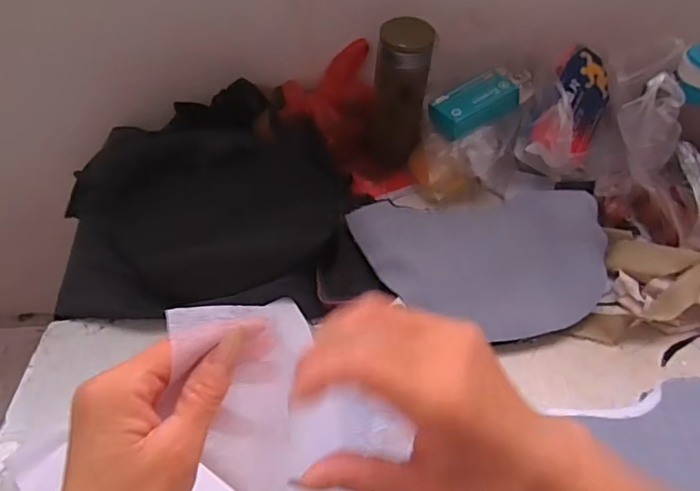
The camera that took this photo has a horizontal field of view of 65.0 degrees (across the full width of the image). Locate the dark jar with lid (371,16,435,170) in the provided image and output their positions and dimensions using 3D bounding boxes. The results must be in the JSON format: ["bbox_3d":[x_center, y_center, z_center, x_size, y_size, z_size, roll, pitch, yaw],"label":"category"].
[{"bbox_3d":[0.062,-0.189,0.693,0.077,0.192,0.070,-1,48,3],"label":"dark jar with lid"}]

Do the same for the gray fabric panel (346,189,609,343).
[{"bbox_3d":[0.153,0.013,0.605,0.260,0.028,0.195,-13,55,-4],"label":"gray fabric panel"}]

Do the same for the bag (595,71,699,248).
[{"bbox_3d":[0.330,-0.076,0.560,0.133,0.155,0.069,34,59,30],"label":"bag"}]

